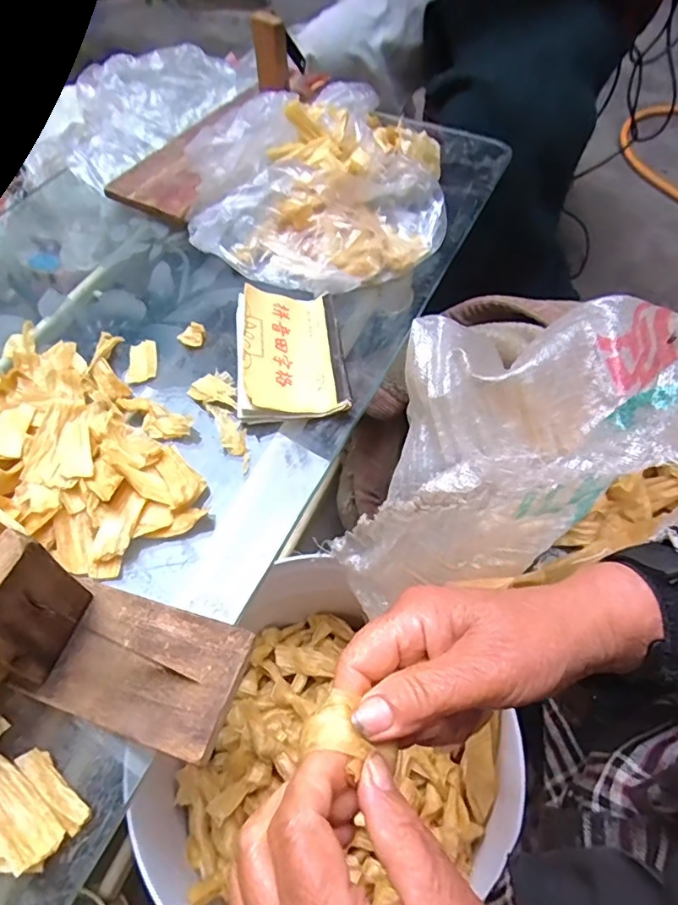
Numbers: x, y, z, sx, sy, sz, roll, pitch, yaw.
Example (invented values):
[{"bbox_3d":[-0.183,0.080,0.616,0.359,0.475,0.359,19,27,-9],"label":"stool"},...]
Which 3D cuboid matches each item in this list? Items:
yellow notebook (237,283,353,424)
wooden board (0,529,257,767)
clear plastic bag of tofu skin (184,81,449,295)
[{"bbox_3d":[-0.044,-0.091,0.477,0.088,0.036,0.135,-6,57,-2],"label":"yellow notebook"},{"bbox_3d":[-0.121,0.105,0.292,0.113,0.109,0.074,16,59,12],"label":"wooden board"},{"bbox_3d":[-0.011,-0.320,0.589,0.260,0.085,0.346,6,58,6],"label":"clear plastic bag of tofu skin"}]

